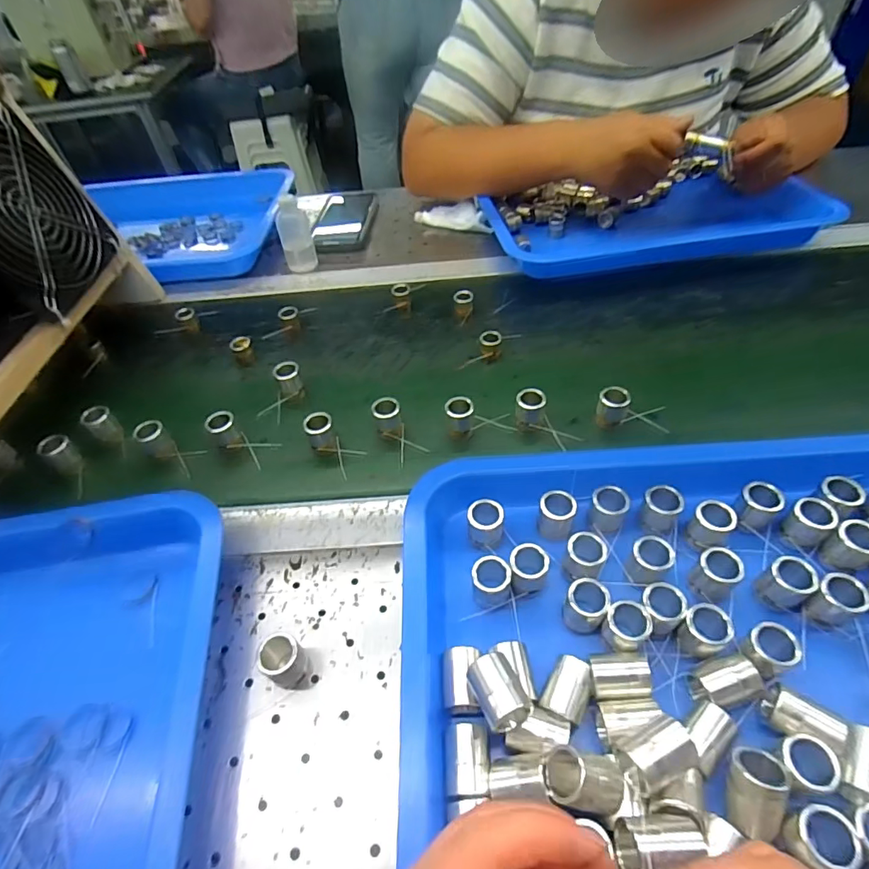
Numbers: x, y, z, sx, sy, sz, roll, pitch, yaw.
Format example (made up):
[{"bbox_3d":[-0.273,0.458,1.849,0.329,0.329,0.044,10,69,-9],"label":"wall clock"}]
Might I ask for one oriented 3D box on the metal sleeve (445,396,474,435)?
[{"bbox_3d":[0.021,-0.012,0.413,0.022,0.036,0.020,-2,50,3],"label":"metal sleeve"}]

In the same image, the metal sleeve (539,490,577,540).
[{"bbox_3d":[0.081,0.053,0.329,0.022,0.027,0.020,-2,50,3],"label":"metal sleeve"}]

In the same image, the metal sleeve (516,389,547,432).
[{"bbox_3d":[0.080,-0.019,0.412,0.023,0.035,0.020,1,50,6],"label":"metal sleeve"}]

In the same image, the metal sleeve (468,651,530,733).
[{"bbox_3d":[0.032,0.132,0.254,0.022,0.024,0.034,-19,51,-11],"label":"metal sleeve"}]

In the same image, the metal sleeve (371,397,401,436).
[{"bbox_3d":[-0.039,-0.013,0.419,0.022,0.034,0.024,-11,50,-5],"label":"metal sleeve"}]

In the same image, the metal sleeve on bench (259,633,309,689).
[{"bbox_3d":[-0.085,0.131,0.285,0.020,0.033,0.022,-2,50,3],"label":"metal sleeve on bench"}]

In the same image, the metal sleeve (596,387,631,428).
[{"bbox_3d":[0.145,-0.022,0.406,0.022,0.031,0.018,22,55,22],"label":"metal sleeve"}]

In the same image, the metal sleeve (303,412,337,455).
[{"bbox_3d":[-0.094,-0.001,0.410,0.021,0.028,0.022,-15,50,-8],"label":"metal sleeve"}]

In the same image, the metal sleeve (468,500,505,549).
[{"bbox_3d":[0.034,0.059,0.327,0.023,0.025,0.022,-2,50,3],"label":"metal sleeve"}]

